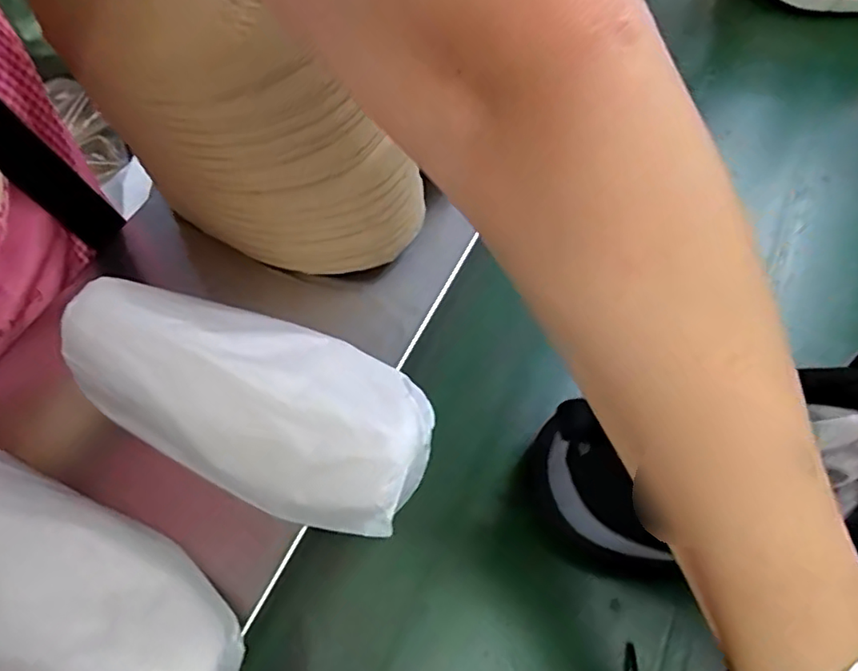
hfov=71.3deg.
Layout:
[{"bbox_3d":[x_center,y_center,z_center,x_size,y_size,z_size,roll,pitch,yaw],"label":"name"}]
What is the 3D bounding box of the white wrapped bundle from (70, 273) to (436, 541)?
[{"bbox_3d":[-0.096,0.036,0.334,0.192,0.068,0.095,24,61,-1],"label":"white wrapped bundle"}]

